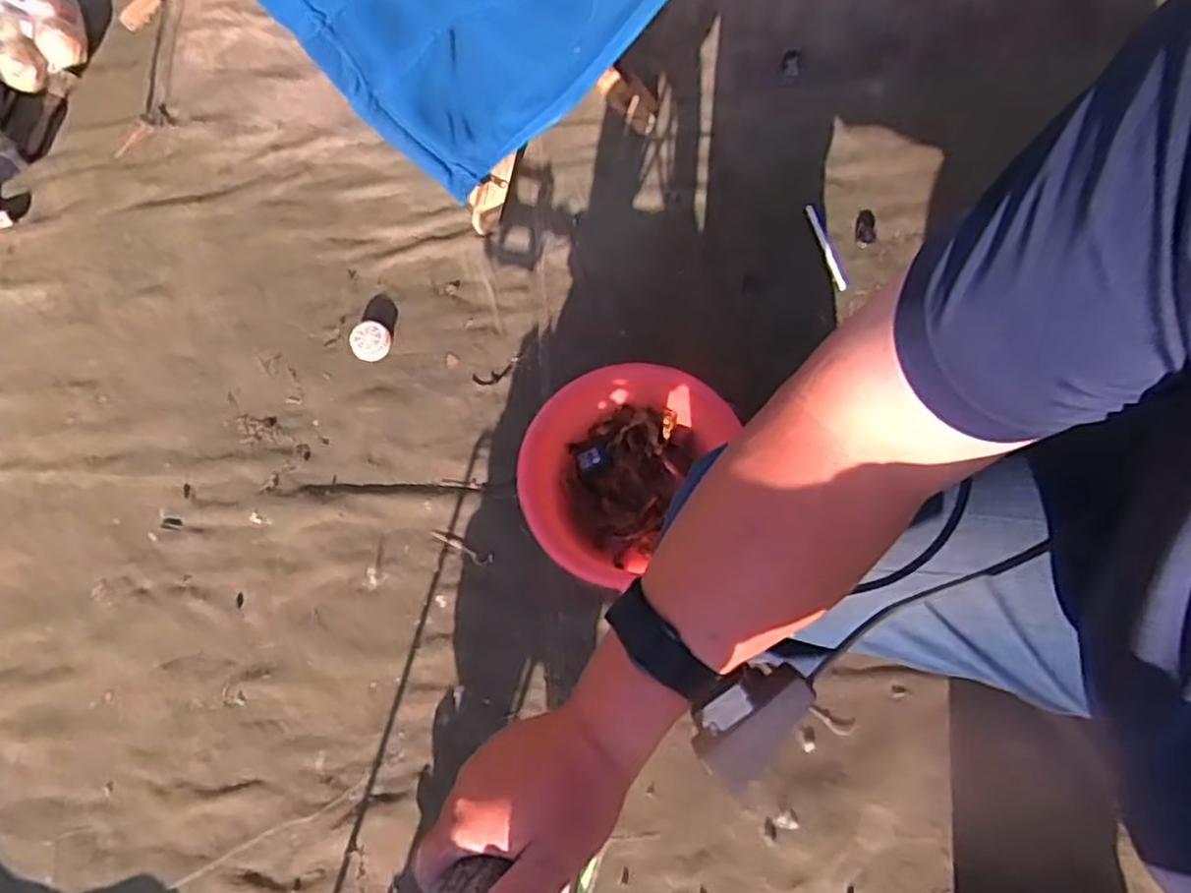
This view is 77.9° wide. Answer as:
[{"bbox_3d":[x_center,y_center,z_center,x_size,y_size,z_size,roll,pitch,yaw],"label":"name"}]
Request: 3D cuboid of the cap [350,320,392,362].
[{"bbox_3d":[-0.306,-0.144,1.002,0.052,0.016,0.058,10,73,7],"label":"cap"}]

